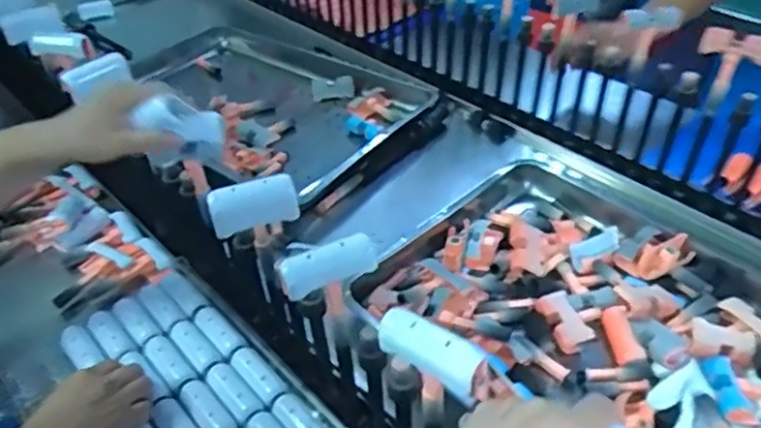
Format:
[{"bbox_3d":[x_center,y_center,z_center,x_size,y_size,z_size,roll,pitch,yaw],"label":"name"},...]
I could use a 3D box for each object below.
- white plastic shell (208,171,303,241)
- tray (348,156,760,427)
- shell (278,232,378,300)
[{"bbox_3d":[-0.116,-0.009,0.572,0.079,0.049,0.018,-13,39,-14],"label":"white plastic shell"},{"bbox_3d":[0.312,0.139,0.720,0.430,0.068,0.579,-29,45,-30],"label":"tray"},{"bbox_3d":[-0.041,0.042,0.502,0.082,0.038,0.017,-22,42,-24],"label":"shell"}]

